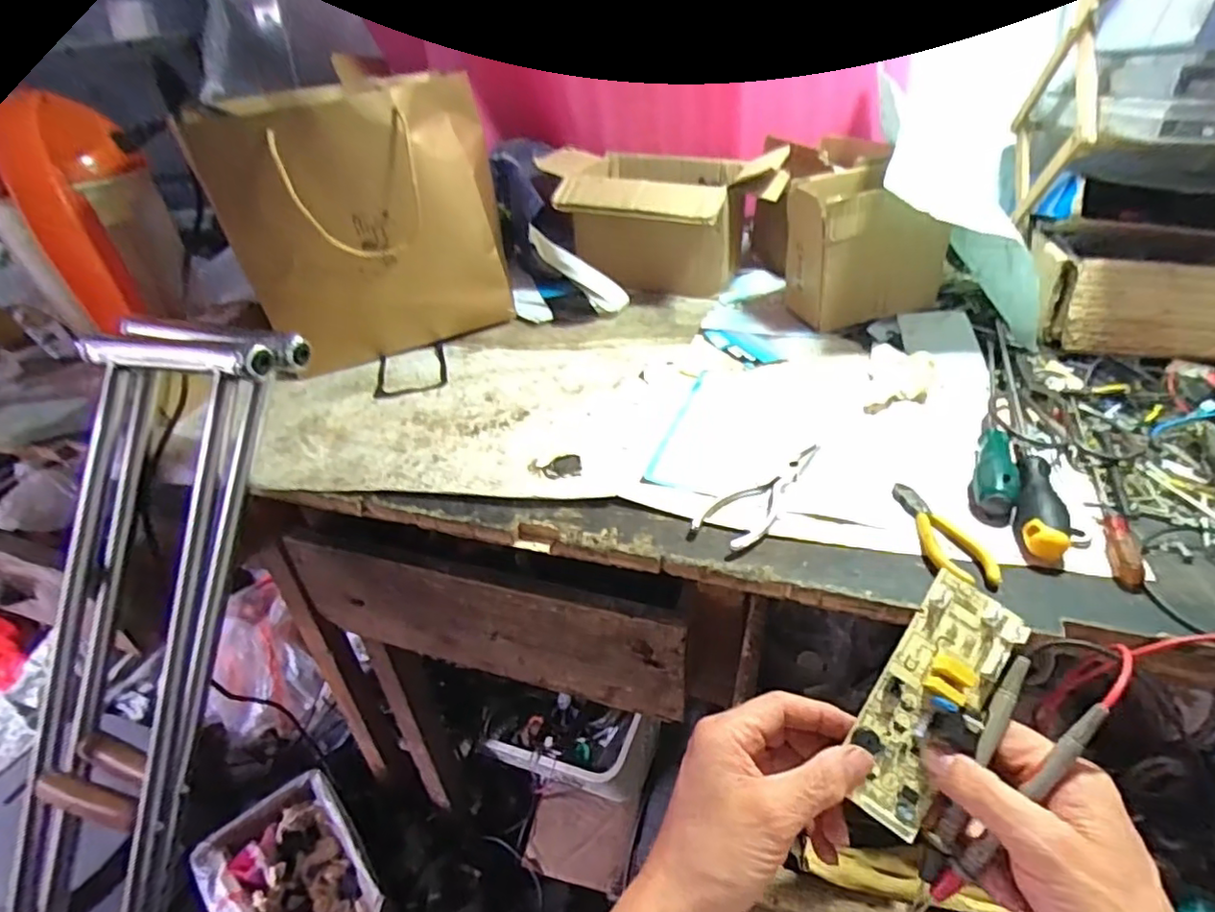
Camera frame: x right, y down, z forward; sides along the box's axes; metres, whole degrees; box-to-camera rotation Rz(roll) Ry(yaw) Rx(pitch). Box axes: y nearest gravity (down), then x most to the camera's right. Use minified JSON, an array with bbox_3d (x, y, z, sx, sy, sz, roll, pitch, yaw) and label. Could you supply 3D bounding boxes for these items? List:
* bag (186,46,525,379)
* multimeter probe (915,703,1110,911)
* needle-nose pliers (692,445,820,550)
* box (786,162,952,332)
[{"bbox_3d":[-0.262,-0.250,0.684,0.278,0.273,0.123,-12,37,-13],"label":"bag"},{"bbox_3d":[0.203,0.185,0.308,0.149,0.007,0.011,-53,44,7],"label":"multimeter probe"},{"bbox_3d":[0.127,0.025,0.480,0.047,0.007,0.147,27,45,34],"label":"needle-nose pliers"},{"bbox_3d":[0.284,-0.230,0.670,0.155,0.141,0.085,-7,36,-6],"label":"box"}]

